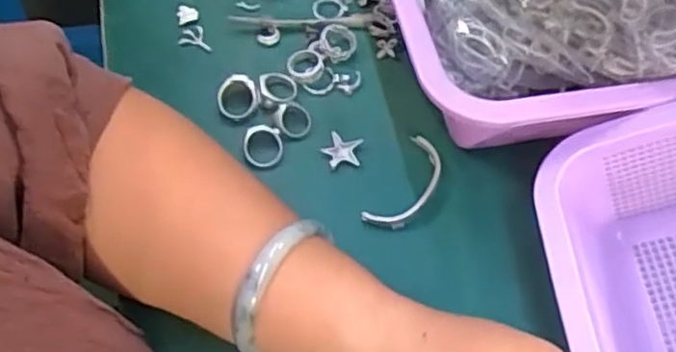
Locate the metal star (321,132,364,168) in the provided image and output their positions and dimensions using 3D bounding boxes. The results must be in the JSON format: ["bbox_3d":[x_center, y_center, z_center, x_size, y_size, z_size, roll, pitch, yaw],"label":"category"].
[{"bbox_3d":[0.002,-0.014,0.392,0.022,0.005,0.021,18,63,10],"label":"metal star"}]

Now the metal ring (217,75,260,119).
[{"bbox_3d":[-0.062,-0.048,0.409,0.025,0.007,0.028,-11,83,-2],"label":"metal ring"}]

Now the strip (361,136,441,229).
[{"bbox_3d":[0.041,0.004,0.381,0.026,0.006,0.065,28,65,15],"label":"strip"}]

